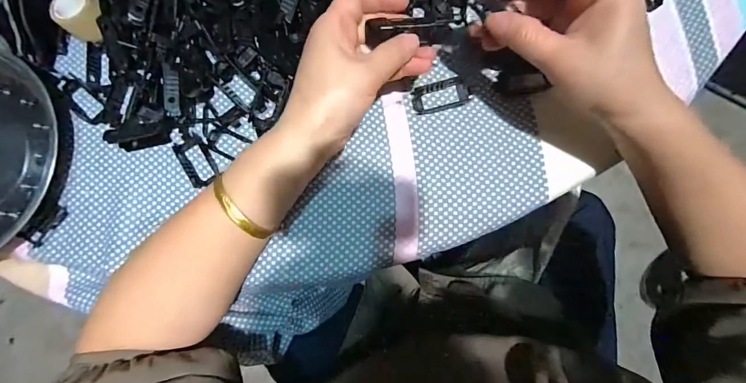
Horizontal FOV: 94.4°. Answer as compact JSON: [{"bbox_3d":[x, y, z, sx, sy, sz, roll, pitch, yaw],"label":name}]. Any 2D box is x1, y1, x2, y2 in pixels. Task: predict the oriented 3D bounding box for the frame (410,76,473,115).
[{"bbox_3d":[0.057,-0.082,0.293,0.048,0.004,0.024,-16,82,1],"label":"frame"}]

